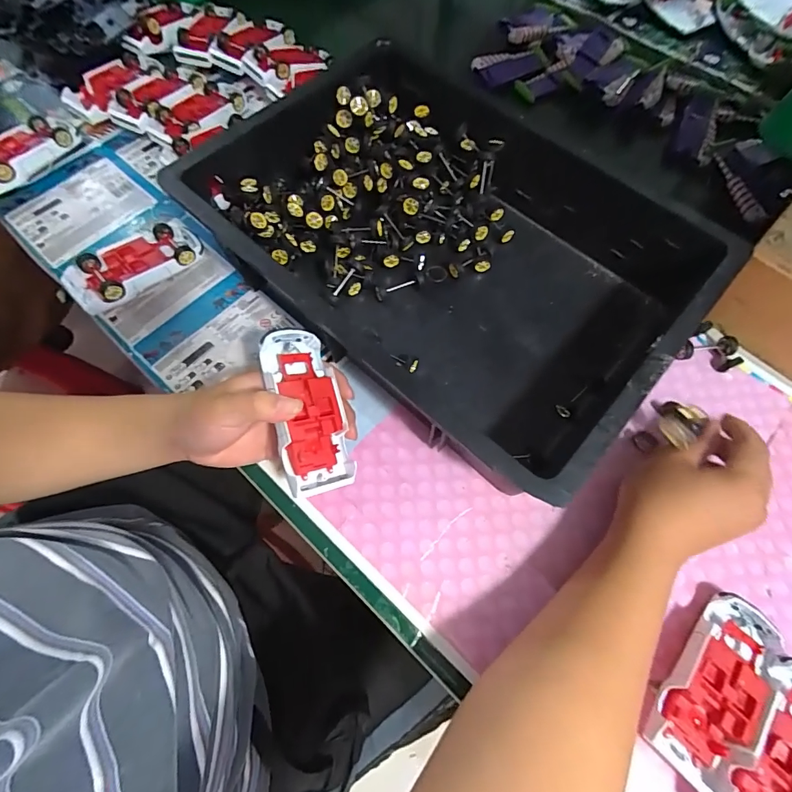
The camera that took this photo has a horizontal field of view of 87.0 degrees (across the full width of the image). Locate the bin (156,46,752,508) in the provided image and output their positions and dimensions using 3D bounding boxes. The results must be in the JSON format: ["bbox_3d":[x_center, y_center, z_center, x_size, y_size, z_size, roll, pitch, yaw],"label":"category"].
[{"bbox_3d":[0.048,-0.144,0.419,0.456,0.098,0.306,38,72,15],"label":"bin"}]

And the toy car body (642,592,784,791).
[{"bbox_3d":[0.232,0.208,0.304,0.131,0.031,0.053,-41,73,-19],"label":"toy car body"}]

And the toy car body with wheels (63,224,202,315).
[{"bbox_3d":[-0.270,-0.136,0.438,0.132,0.038,0.061,-40,73,-19],"label":"toy car body with wheels"}]

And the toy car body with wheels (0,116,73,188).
[{"bbox_3d":[-0.439,-0.281,0.485,0.059,0.032,0.123,29,67,10],"label":"toy car body with wheels"}]

